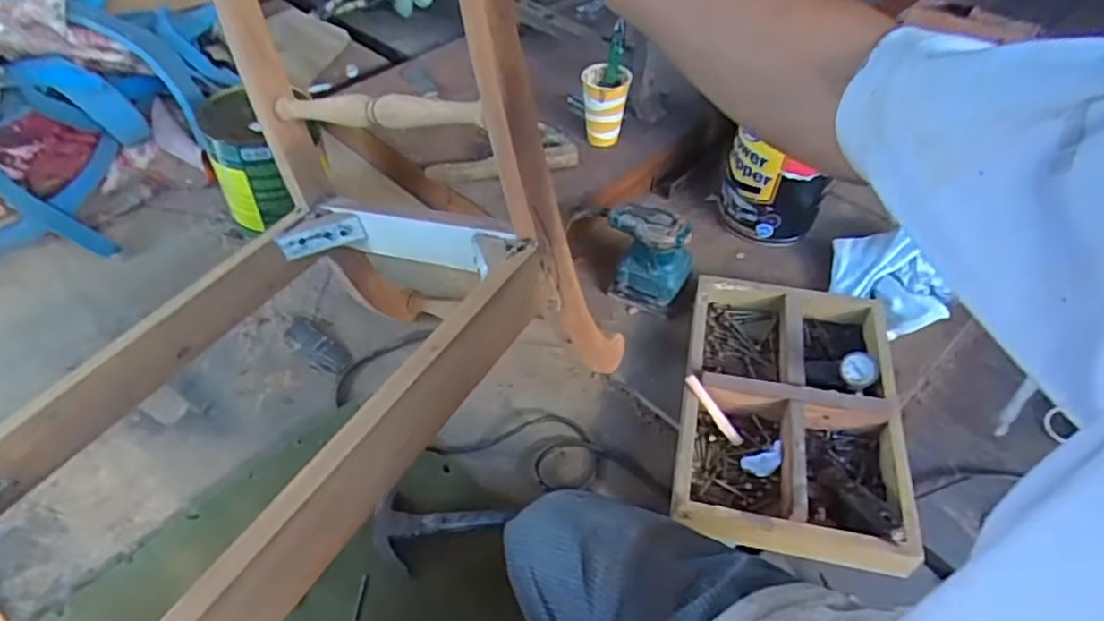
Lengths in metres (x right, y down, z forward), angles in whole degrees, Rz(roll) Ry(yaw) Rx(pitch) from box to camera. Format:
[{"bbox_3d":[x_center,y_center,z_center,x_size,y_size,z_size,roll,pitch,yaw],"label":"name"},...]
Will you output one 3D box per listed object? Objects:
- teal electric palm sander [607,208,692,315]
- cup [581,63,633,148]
[{"bbox_3d":[0.138,-0.079,0.960,0.128,0.131,0.101,13,47,9],"label":"teal electric palm sander"},{"bbox_3d":[0.086,-0.326,1.107,0.078,0.135,0.083,5,46,3],"label":"cup"}]

